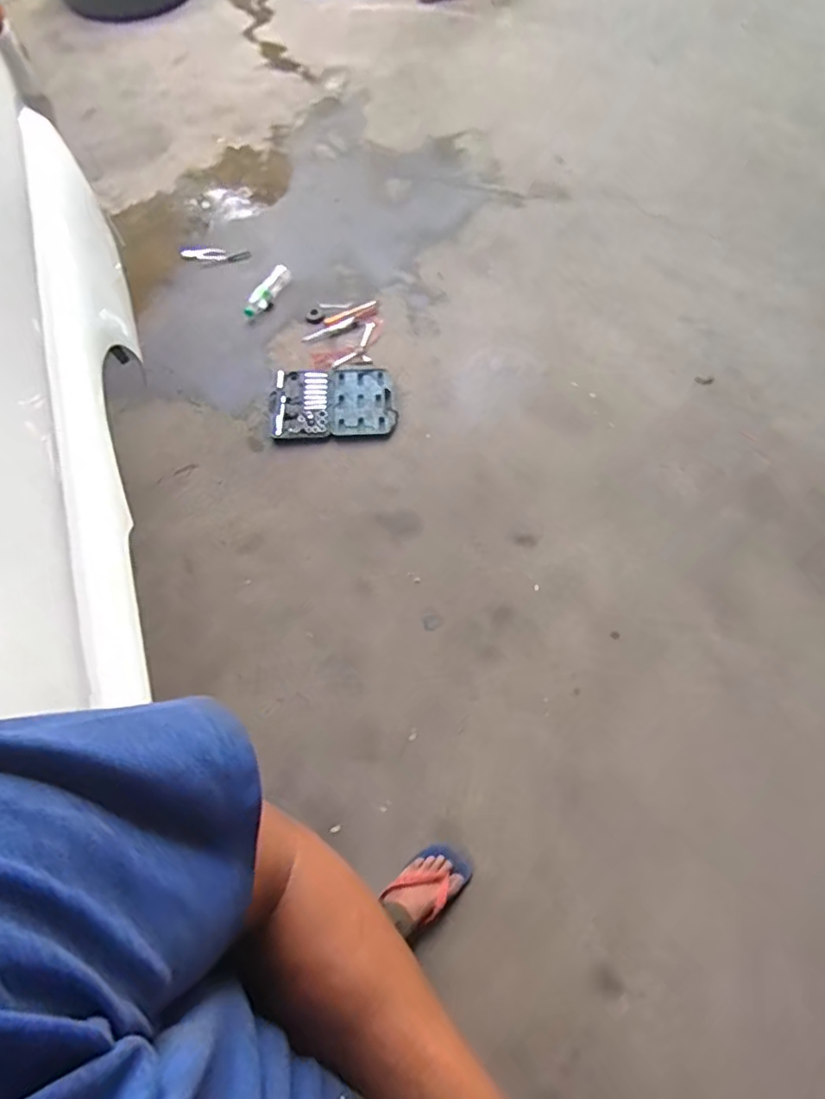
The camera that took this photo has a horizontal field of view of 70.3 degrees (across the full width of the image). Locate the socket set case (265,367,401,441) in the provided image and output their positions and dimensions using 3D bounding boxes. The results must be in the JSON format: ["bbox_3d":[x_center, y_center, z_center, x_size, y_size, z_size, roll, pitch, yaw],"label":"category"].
[{"bbox_3d":[-0.239,-0.448,1.773,0.368,0.045,0.246,-4,65,1],"label":"socket set case"}]

